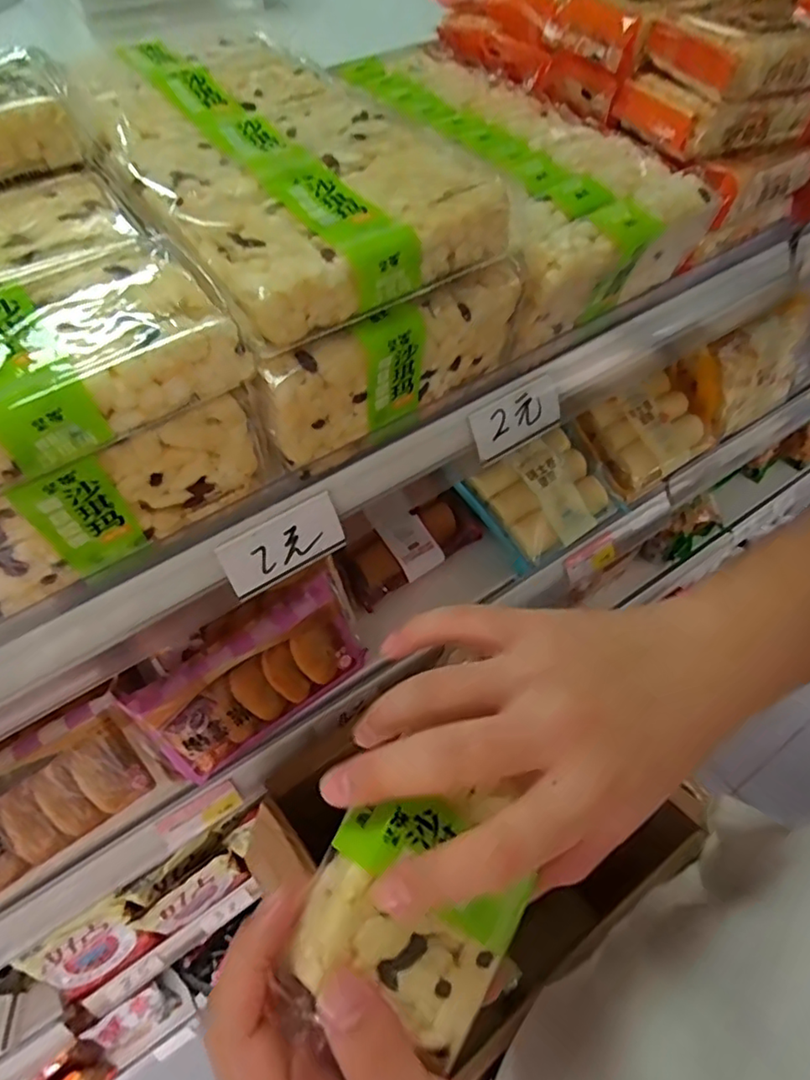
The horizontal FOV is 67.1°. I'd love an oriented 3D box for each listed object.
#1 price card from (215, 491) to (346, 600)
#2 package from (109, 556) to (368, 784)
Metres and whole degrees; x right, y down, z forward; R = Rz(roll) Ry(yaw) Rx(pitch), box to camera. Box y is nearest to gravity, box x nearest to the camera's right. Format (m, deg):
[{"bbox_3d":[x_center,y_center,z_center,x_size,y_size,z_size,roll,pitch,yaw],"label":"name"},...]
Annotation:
[{"bbox_3d":[-0.067,0.003,0.342,0.069,0.036,0.004,-29,32,-18],"label":"price card"},{"bbox_3d":[-0.134,0.116,0.549,0.200,0.109,0.065,-34,35,-23],"label":"package"}]

